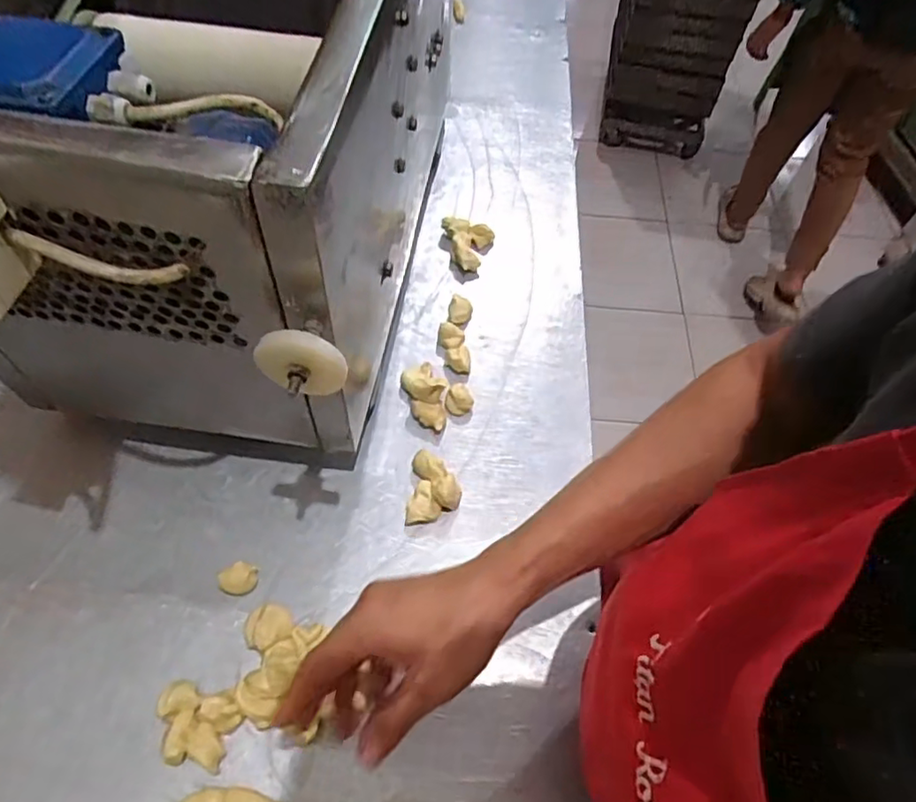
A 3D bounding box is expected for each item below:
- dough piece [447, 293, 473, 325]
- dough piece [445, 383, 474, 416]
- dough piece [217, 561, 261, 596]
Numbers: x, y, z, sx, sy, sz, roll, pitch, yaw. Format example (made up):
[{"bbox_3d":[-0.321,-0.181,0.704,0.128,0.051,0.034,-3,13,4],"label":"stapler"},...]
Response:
[{"bbox_3d":[0.003,-0.106,0.719,0.026,0.014,0.041,7,59,0],"label":"dough piece"},{"bbox_3d":[0.002,-0.002,0.659,0.029,0.016,0.034,10,59,2],"label":"dough piece"},{"bbox_3d":[-0.197,0.161,0.548,0.030,0.028,0.025,11,59,2],"label":"dough piece"}]

